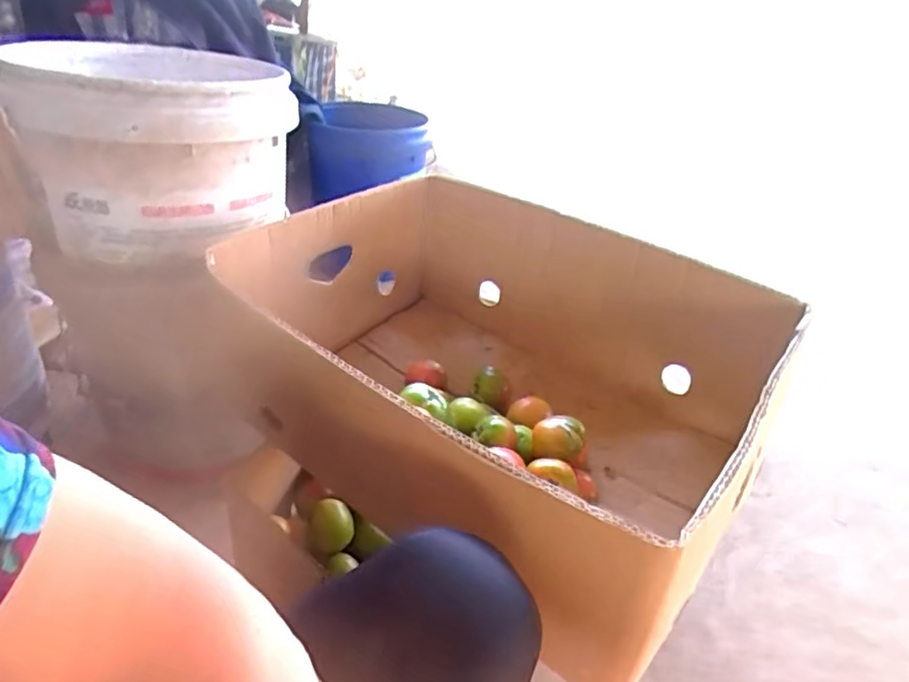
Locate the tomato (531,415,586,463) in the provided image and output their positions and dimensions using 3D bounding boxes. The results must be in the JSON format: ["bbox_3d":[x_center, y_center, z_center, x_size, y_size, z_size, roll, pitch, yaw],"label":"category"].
[{"bbox_3d":[0.103,0.095,0.584,0.050,0.034,0.038,13,33,10],"label":"tomato"}]

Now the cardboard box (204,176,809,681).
[{"bbox_3d":[0.031,0.024,0.620,0.510,0.218,0.390,27,38,29],"label":"cardboard box"}]

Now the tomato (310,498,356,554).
[{"bbox_3d":[-0.144,0.218,0.698,0.049,0.047,0.046,4,33,-3],"label":"tomato"}]

